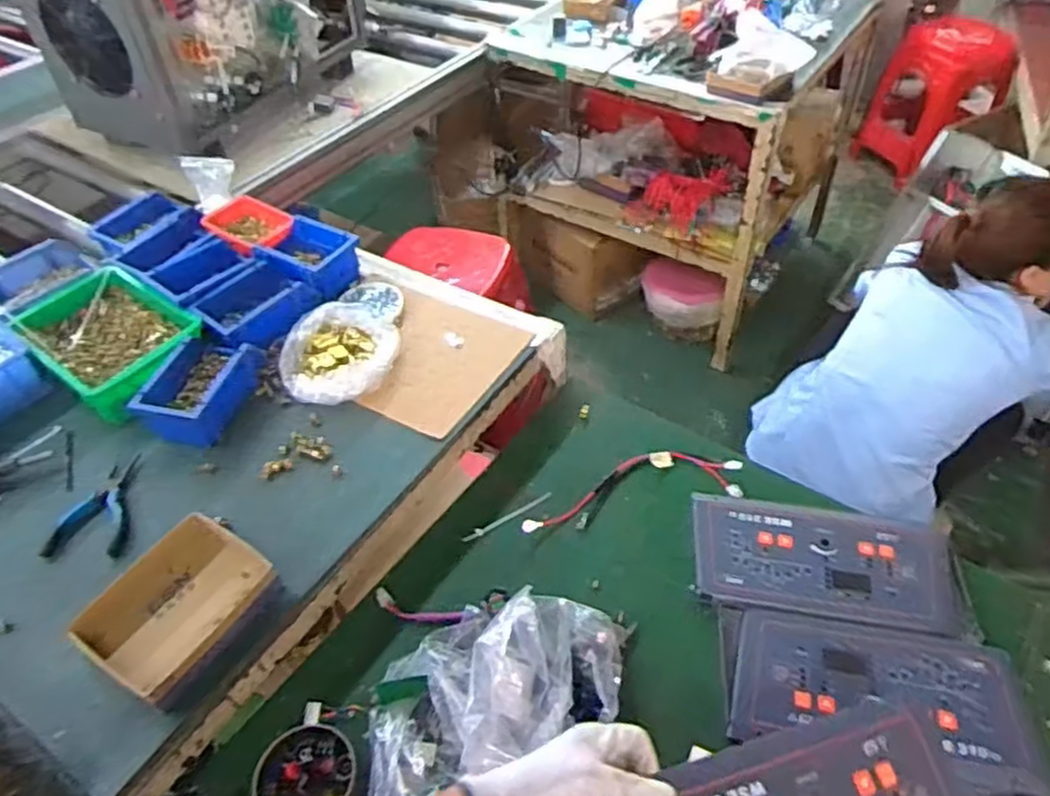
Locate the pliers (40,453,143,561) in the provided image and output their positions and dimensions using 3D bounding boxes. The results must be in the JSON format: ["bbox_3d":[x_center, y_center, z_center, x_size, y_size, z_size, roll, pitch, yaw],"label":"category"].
[{"bbox_3d":[-0.533,0.133,0.923,0.091,0.022,0.146,-4,46,-1],"label":"pliers"}]

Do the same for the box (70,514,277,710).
[{"bbox_3d":[-0.372,0.219,0.799,0.149,0.050,0.186,26,53,25],"label":"box"}]

